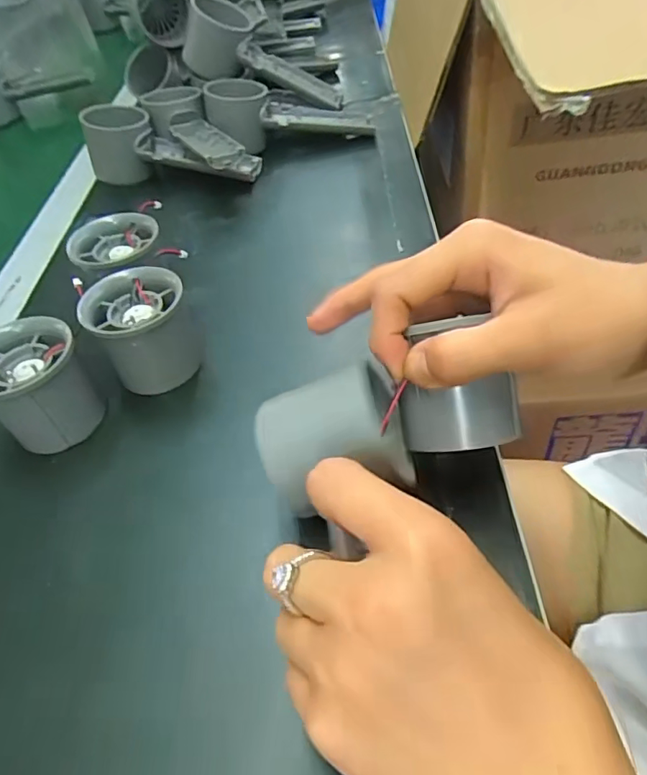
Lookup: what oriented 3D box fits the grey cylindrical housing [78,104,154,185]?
[{"bbox_3d":[-0.186,-0.225,0.493,0.062,0.056,0.057,-20,52,-7],"label":"grey cylindrical housing"}]

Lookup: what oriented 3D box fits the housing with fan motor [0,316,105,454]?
[{"bbox_3d":[-0.147,0.000,0.282,0.058,0.052,0.062,-28,53,-13],"label":"housing with fan motor"}]

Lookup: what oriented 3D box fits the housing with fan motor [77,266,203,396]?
[{"bbox_3d":[-0.100,-0.030,0.308,0.054,0.055,0.058,-19,52,-7],"label":"housing with fan motor"}]

